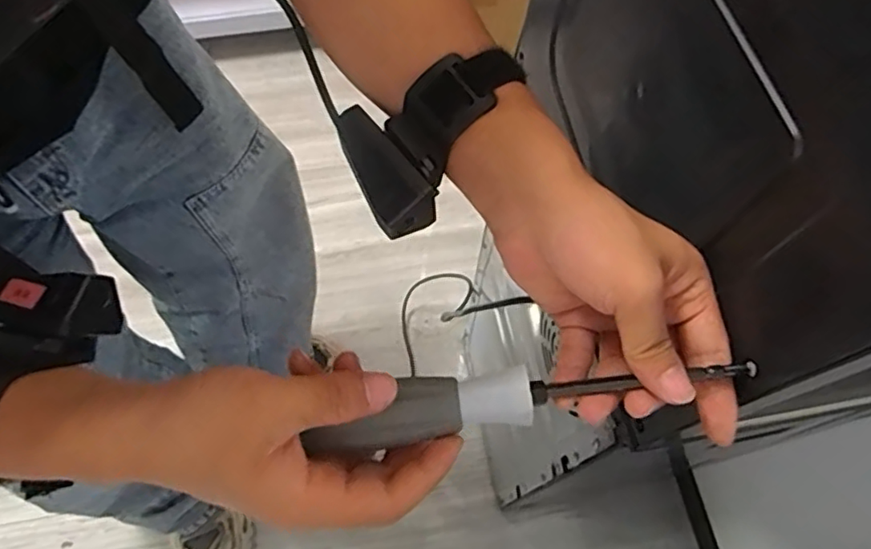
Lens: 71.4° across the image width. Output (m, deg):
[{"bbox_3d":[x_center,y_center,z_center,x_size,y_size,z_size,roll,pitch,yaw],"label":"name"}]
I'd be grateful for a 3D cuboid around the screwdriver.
[{"bbox_3d":[0.041,0.053,0.274,0.196,0.021,0.027,-13,68,-1],"label":"screwdriver"}]

